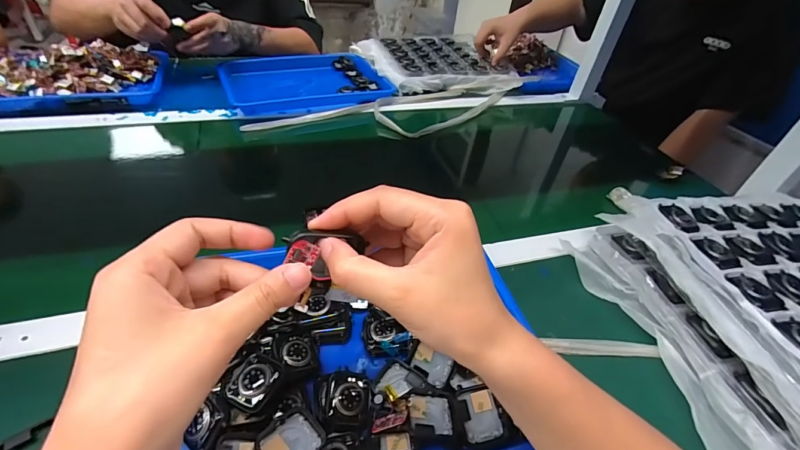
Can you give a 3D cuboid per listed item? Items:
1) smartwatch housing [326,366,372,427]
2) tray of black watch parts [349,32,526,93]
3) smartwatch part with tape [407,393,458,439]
[{"bbox_3d":[-0.040,0.138,0.309,0.033,0.008,0.045,5,41,-2],"label":"smartwatch housing"},{"bbox_3d":[0.079,-0.385,0.909,0.339,0.042,0.285,-9,43,-16],"label":"tray of black watch parts"},{"bbox_3d":[0.025,0.148,0.300,0.037,0.009,0.030,2,41,-5],"label":"smartwatch part with tape"}]

